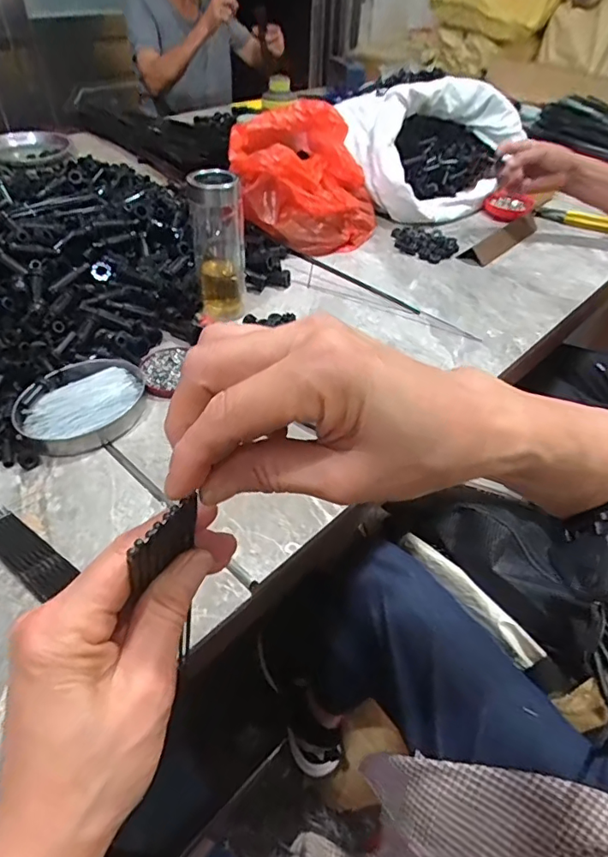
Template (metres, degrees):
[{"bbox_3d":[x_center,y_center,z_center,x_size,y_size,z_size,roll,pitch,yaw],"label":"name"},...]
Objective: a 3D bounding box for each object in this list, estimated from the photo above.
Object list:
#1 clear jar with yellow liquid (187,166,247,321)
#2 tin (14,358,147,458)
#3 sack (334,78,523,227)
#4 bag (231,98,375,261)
[{"bbox_3d":[-0.111,-0.238,0.665,0.066,0.166,0.053,-5,45,-9],"label":"clear jar with yellow liquid"},{"bbox_3d":[-0.231,-0.028,0.548,0.107,0.025,0.134,33,51,25],"label":"tin"},{"bbox_3d":[0.241,-0.561,1.019,0.310,0.185,0.339,12,45,9],"label":"sack"},{"bbox_3d":[0.003,-0.429,0.878,0.248,0.151,0.252,5,44,2],"label":"bag"}]

